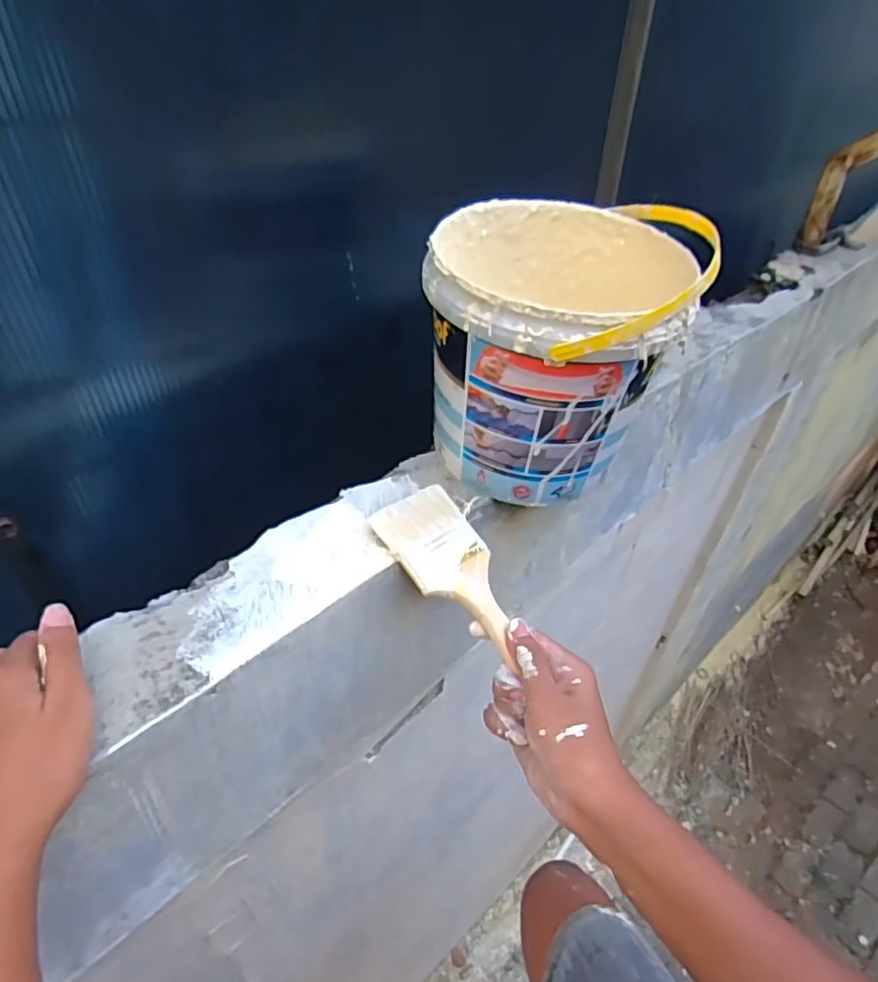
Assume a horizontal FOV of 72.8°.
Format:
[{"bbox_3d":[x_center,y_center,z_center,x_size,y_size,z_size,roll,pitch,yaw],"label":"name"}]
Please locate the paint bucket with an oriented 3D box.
[{"bbox_3d":[0.092,-0.113,0.505,0.184,0.193,0.201,8,42,6],"label":"paint bucket"}]

